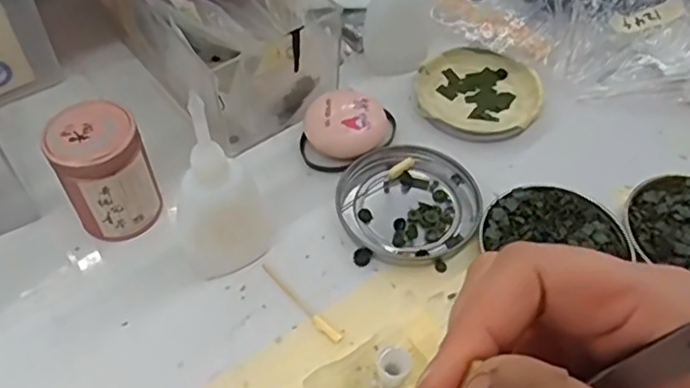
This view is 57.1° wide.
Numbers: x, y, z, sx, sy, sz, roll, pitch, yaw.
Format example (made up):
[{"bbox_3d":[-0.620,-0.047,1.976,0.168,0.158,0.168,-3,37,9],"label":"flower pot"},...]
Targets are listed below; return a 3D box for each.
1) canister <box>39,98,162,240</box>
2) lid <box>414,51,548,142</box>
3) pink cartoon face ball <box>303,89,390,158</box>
[{"bbox_3d":[-0.124,-0.011,0.334,0.044,0.064,0.043,0,52,0],"label":"canister"},{"bbox_3d":[0.086,-0.065,0.413,0.079,0.012,0.071,18,54,13],"label":"lid"},{"bbox_3d":[0.000,-0.040,0.383,0.048,0.022,0.040,6,52,5],"label":"pink cartoon face ball"}]

